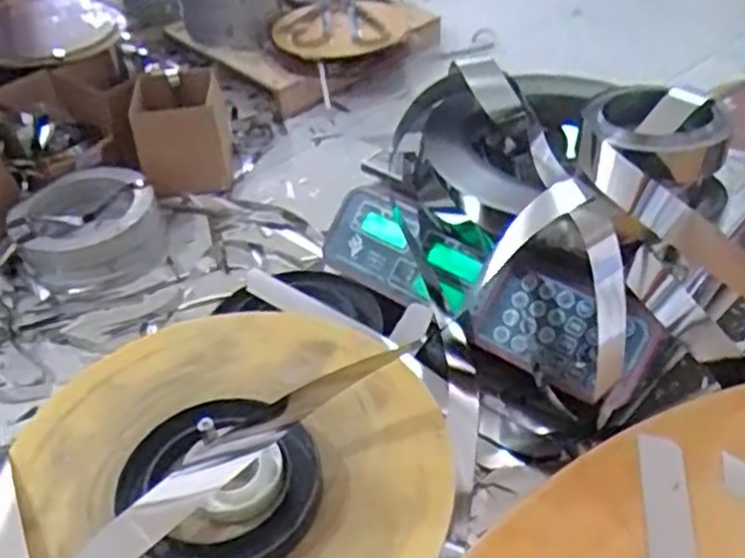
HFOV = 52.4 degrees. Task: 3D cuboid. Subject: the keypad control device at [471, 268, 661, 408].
[{"bbox_3d":[0.158,0.043,0.635,0.140,0.087,0.024,28,7,25],"label":"keypad control device"}]

